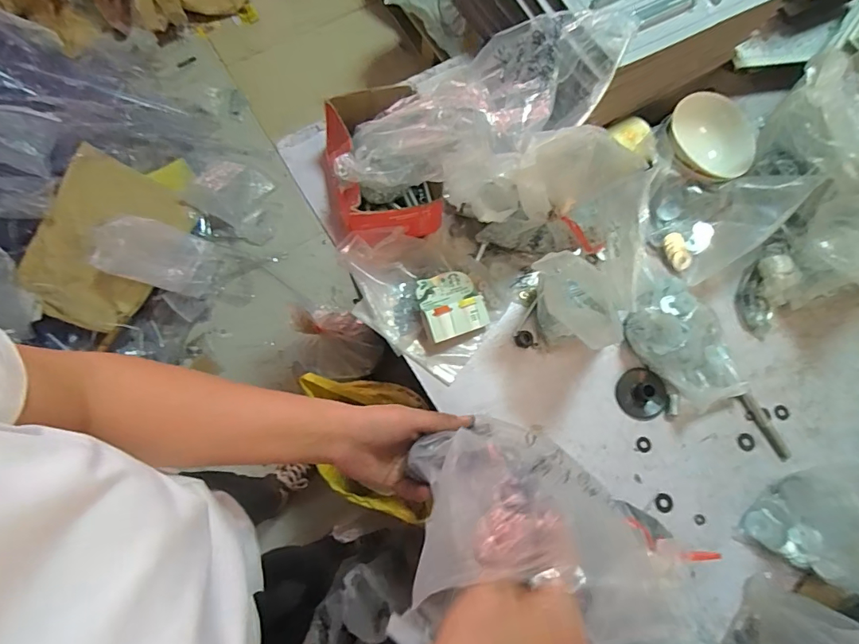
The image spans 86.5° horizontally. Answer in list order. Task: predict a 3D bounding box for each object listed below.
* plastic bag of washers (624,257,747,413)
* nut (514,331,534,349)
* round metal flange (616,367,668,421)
[{"bbox_3d":[0.370,0.014,0.677,0.136,0.064,0.228,-27,77,-9],"label":"plastic bag of washers"},{"bbox_3d":[0.143,0.027,0.691,0.025,0.013,0.027,0,74,-1],"label":"nut"},{"bbox_3d":[0.312,0.105,0.667,0.068,0.019,0.073,0,74,-1],"label":"round metal flange"}]

